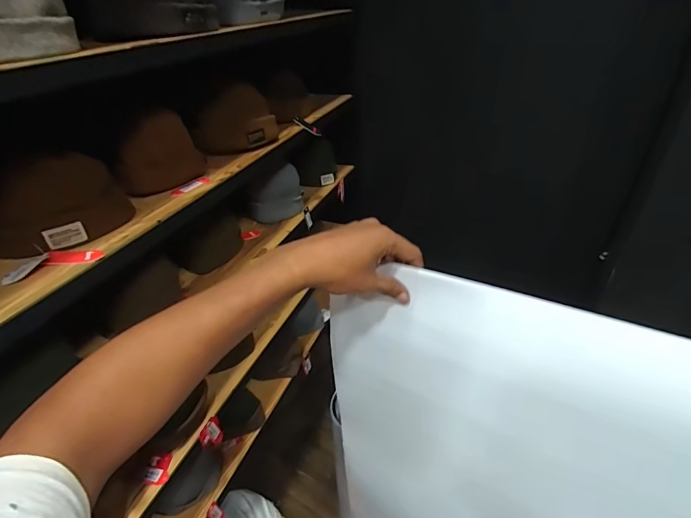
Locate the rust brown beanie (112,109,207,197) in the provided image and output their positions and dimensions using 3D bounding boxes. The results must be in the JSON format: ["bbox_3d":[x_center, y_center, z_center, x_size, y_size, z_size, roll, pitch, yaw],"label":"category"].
[{"bbox_3d":[-0.298,-0.167,0.645,0.040,0.116,0.180,6,35,11],"label":"rust brown beanie"}]

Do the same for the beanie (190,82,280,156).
[{"bbox_3d":[-0.210,-0.268,0.768,0.077,0.114,0.184,12,36,19],"label":"beanie"}]

